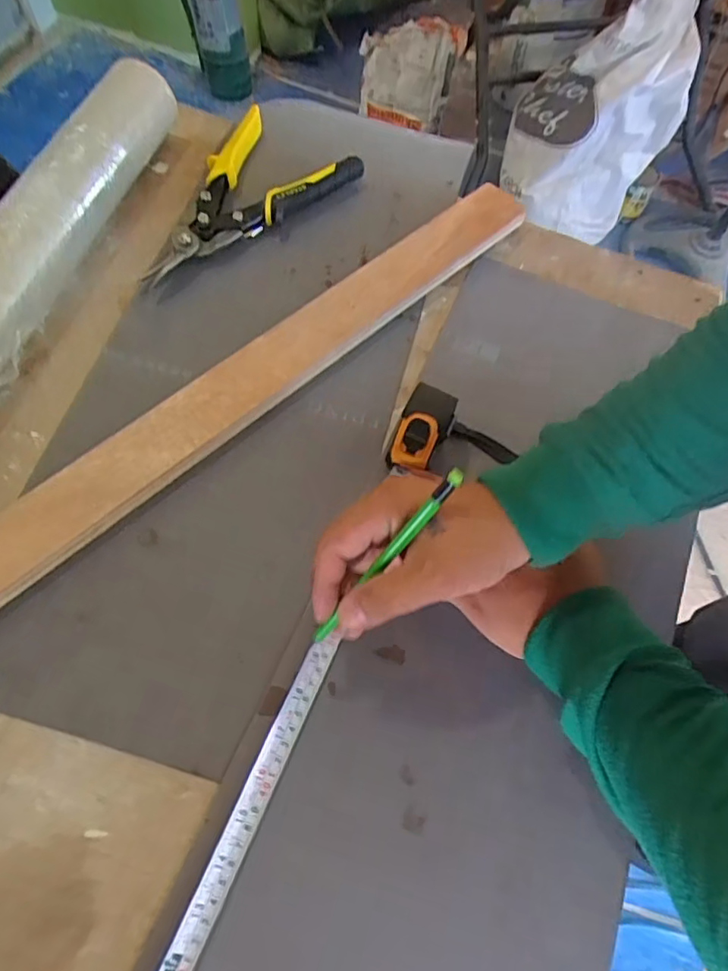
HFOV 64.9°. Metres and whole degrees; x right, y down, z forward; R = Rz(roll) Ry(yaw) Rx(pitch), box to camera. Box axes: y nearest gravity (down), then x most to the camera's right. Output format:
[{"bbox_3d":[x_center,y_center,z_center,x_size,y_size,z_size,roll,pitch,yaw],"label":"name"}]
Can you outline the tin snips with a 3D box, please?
[{"bbox_3d":[-0.132,-0.285,0.550,0.227,0.025,0.130,-37,73,-18],"label":"tin snips"}]

